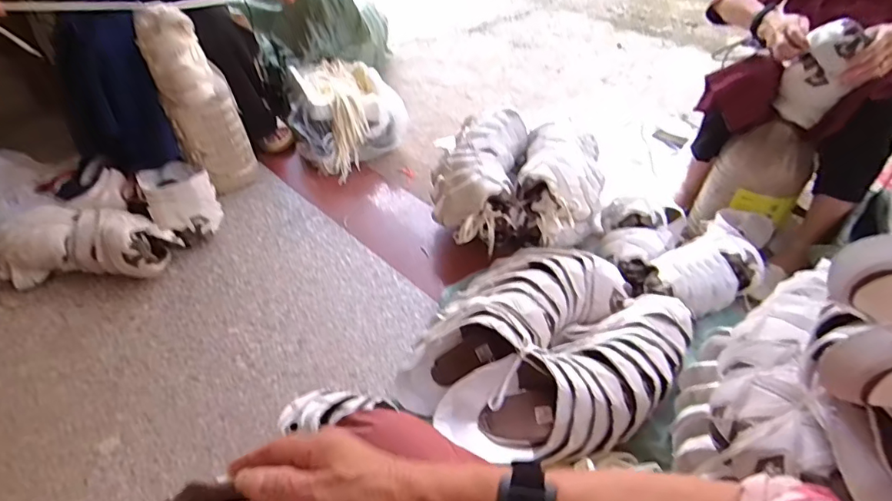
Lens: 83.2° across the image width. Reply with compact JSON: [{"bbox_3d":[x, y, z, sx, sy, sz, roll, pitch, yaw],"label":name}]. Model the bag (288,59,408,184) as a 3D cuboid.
[{"bbox_3d":[-0.312,-0.425,1.529,0.326,0.170,0.423,-20,49,-21],"label":"bag"}]

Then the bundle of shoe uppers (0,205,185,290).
[{"bbox_3d":[-0.816,-0.011,1.143,0.363,0.136,0.147,-1,45,1],"label":"bundle of shoe uppers"}]

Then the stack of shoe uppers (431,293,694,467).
[{"bbox_3d":[0.228,0.217,0.837,0.482,0.108,0.195,-19,48,-17],"label":"stack of shoe uppers"}]

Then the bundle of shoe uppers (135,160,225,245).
[{"bbox_3d":[-0.668,-0.131,1.273,0.156,0.112,0.257,-26,50,-22],"label":"bundle of shoe uppers"}]

